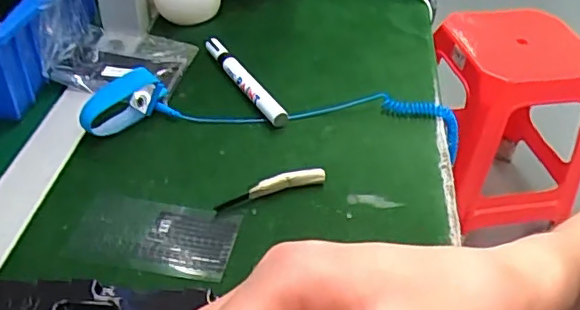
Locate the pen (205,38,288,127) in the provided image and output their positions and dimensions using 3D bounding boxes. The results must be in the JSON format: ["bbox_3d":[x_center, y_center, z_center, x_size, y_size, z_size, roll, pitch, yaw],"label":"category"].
[{"bbox_3d":[-0.043,-0.073,0.527,0.015,0.016,0.141,-19,46,-24],"label":"pen"}]

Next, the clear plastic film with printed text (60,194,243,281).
[{"bbox_3d":[-0.094,0.054,0.394,0.108,0.004,0.059,8,41,5],"label":"clear plastic film with printed text"}]

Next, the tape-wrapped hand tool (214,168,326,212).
[{"bbox_3d":[-0.014,0.025,0.424,0.085,0.017,0.007,-13,43,-18],"label":"tape-wrapped hand tool"}]

